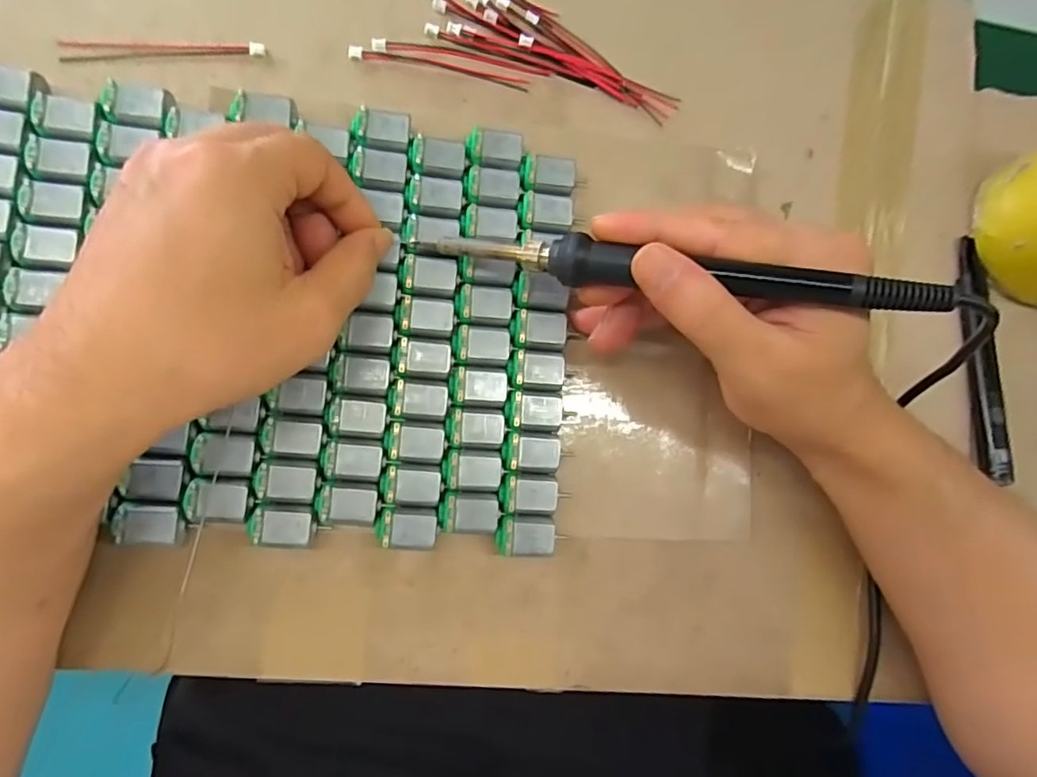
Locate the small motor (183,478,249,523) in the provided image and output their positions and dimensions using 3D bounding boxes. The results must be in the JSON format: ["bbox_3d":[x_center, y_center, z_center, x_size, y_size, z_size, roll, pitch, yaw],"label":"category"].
[{"bbox_3d":[-0.130,0.049,0.252,0.025,0.015,0.017,8,84,-8],"label":"small motor"}]

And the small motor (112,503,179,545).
[{"bbox_3d":[-0.157,0.058,0.246,0.023,0.008,0.016,8,84,-8],"label":"small motor"}]

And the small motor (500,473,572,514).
[{"bbox_3d":[0.006,0.049,0.275,0.030,0.015,0.018,3,85,-8],"label":"small motor"}]

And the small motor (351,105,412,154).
[{"bbox_3d":[-0.065,-0.121,0.281,0.027,0.017,0.019,2,85,-9],"label":"small motor"}]

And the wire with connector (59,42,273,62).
[{"bbox_3d":[-0.167,-0.159,0.276,0.090,0.006,0.009,-3,86,-9],"label":"wire with connector"}]

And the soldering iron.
[{"bbox_3d":[0.054,-0.047,0.231,0.206,0.015,0.017,10,83,18],"label":"soldering iron"}]

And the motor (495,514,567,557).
[{"bbox_3d":[0.004,0.068,0.274,0.029,0.016,0.018,4,85,-8],"label":"motor"}]

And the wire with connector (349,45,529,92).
[{"bbox_3d":[-0.039,-0.162,0.293,0.089,0.004,0.007,6,84,-8],"label":"wire with connector"}]

